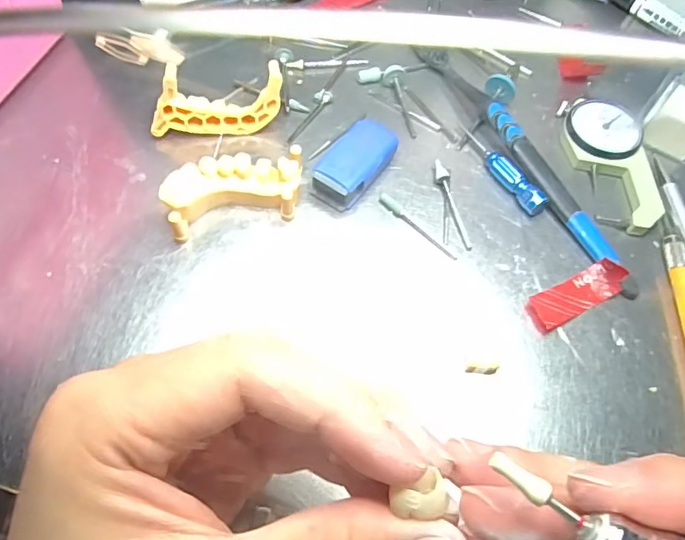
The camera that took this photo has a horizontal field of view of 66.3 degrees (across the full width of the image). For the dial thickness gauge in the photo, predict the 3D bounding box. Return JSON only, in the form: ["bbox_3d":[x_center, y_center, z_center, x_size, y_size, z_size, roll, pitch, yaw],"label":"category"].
[{"bbox_3d":[0.135,-0.055,0.263,0.039,0.012,0.076,-4,62,-6],"label":"dial thickness gauge"}]

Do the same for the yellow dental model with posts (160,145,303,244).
[{"bbox_3d":[-0.047,-0.035,0.234,0.060,0.019,0.028,-12,63,-10],"label":"yellow dental model with posts"}]

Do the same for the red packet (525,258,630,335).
[{"bbox_3d":[0.100,0.010,0.226,0.046,0.009,0.016,-24,66,-15],"label":"red packet"}]

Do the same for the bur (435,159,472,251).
[{"bbox_3d":[0.052,-0.031,0.247,0.007,0.005,0.048,-9,62,-8],"label":"bur"}]

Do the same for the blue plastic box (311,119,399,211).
[{"bbox_3d":[0.007,-0.049,0.247,0.024,0.018,0.043,32,64,13],"label":"blue plastic box"}]

